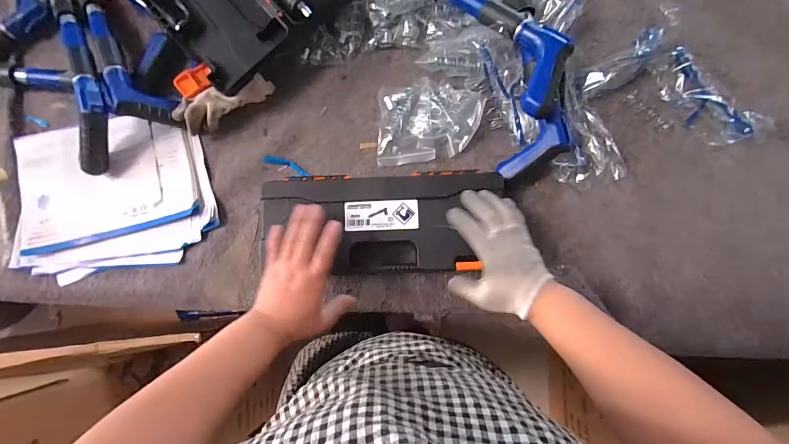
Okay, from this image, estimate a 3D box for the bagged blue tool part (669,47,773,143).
[{"bbox_3d":[0.467,-0.175,0.557,0.176,0.044,0.065,43,86,6],"label":"bagged blue tool part"}]

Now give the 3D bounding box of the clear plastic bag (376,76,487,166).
[{"bbox_3d":[0.054,-0.153,0.574,0.154,0.028,0.129,1,83,2],"label":"clear plastic bag"}]

